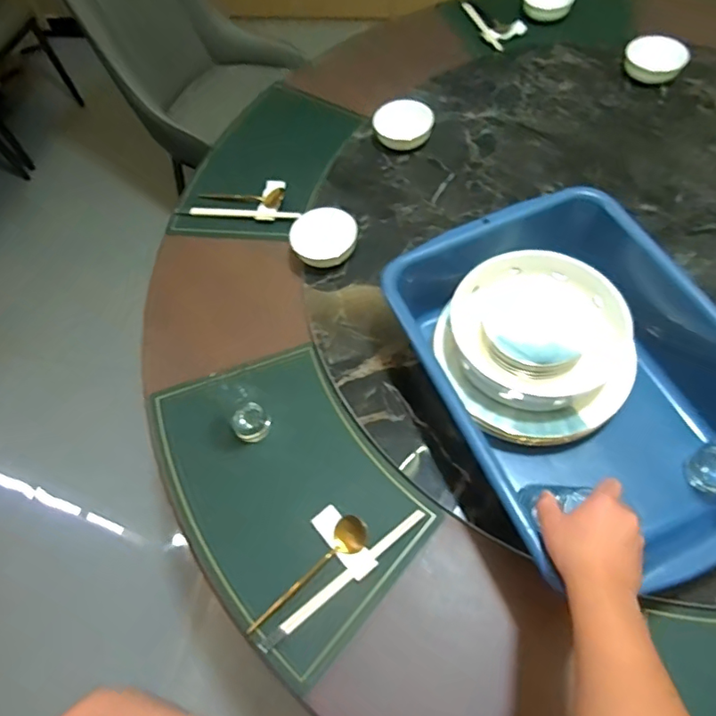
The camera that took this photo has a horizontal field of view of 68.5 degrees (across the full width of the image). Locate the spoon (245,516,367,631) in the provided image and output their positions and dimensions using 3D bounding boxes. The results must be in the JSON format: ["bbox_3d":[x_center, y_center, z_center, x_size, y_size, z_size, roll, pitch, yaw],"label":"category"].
[{"bbox_3d":[-0.065,0.294,0.706,0.199,0.017,0.045,-45,69,-6],"label":"spoon"}]

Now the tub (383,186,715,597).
[{"bbox_3d":[0.291,0.023,0.719,0.373,0.174,0.521,-22,64,-10],"label":"tub"}]

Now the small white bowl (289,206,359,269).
[{"bbox_3d":[-0.060,-0.219,0.955,0.119,0.059,0.116,-2,62,5],"label":"small white bowl"}]

